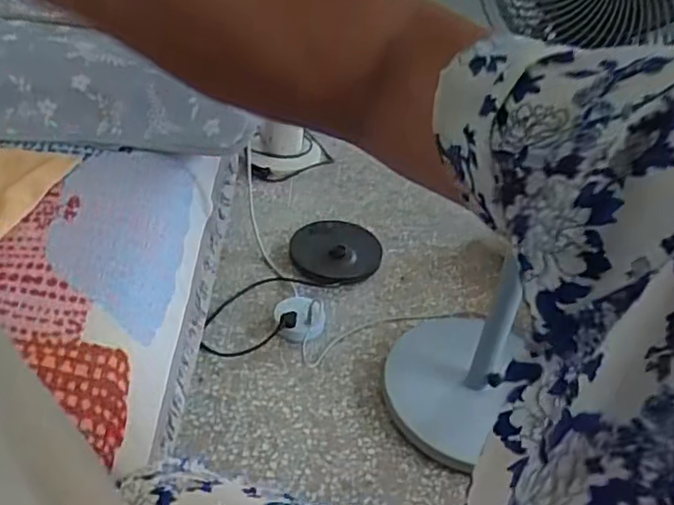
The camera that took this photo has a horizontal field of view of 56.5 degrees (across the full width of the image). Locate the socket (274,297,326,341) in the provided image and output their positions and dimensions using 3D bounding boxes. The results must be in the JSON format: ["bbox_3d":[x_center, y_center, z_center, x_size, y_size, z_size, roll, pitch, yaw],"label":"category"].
[{"bbox_3d":[-0.072,0.128,1.222,0.099,0.051,0.087,4,39,-2],"label":"socket"}]

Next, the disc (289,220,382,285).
[{"bbox_3d":[-0.001,-0.004,1.408,0.205,0.037,0.203,1,39,-6],"label":"disc"}]

